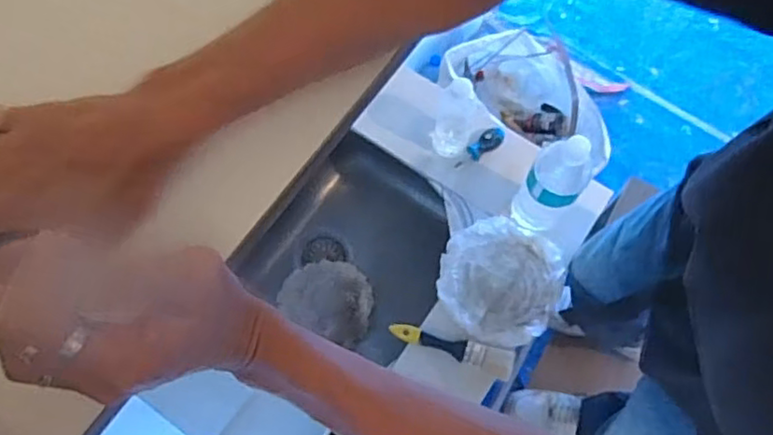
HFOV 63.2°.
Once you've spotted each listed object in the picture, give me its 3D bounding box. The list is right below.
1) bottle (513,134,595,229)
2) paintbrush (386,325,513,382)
[{"bbox_3d":[0.224,-0.036,0.879,0.070,0.249,0.059,34,74,11],"label":"bottle"},{"bbox_3d":[0.097,0.190,0.924,0.183,0.014,0.038,17,72,6],"label":"paintbrush"}]

